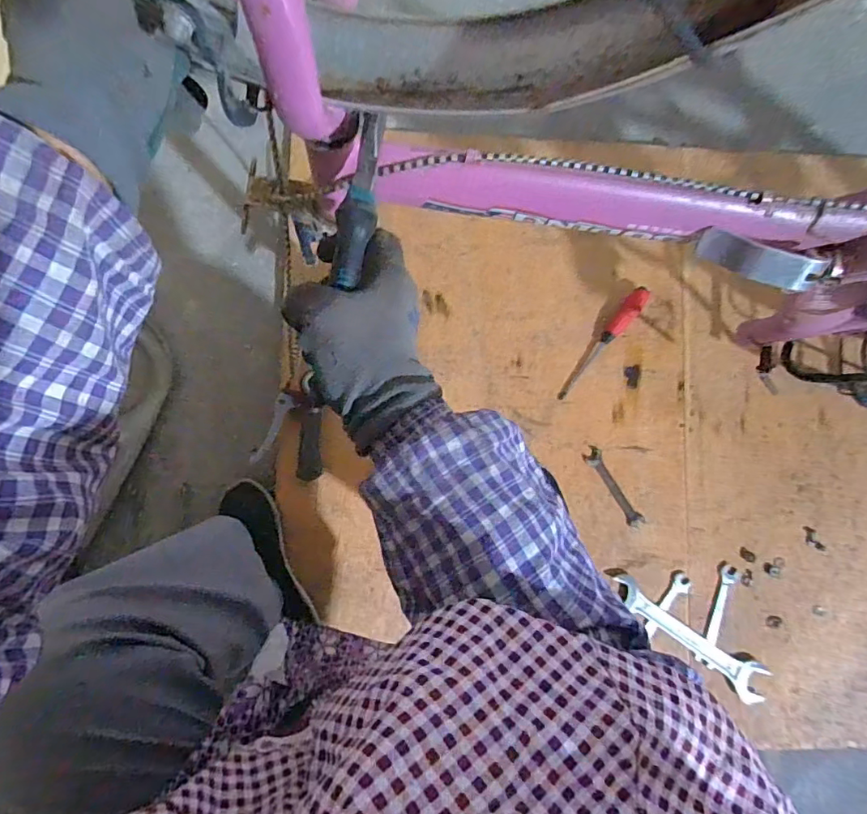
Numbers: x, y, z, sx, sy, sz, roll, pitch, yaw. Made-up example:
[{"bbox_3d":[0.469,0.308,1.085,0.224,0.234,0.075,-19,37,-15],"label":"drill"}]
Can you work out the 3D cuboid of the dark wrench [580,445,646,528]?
[{"bbox_3d":[0.293,0.130,0.829,0.029,0.011,0.142,-32,87,-6],"label":"dark wrench"}]

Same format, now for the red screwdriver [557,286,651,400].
[{"bbox_3d":[0.280,-0.104,0.838,0.031,0.038,0.220,39,83,1],"label":"red screwdriver"}]

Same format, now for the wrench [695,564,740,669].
[{"bbox_3d":[0.461,0.335,0.824,0.034,0.007,0.162,21,82,-1],"label":"wrench"}]

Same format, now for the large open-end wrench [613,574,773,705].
[{"bbox_3d":[0.410,0.370,0.805,0.296,0.016,0.059,34,83,0],"label":"large open-end wrench"}]

